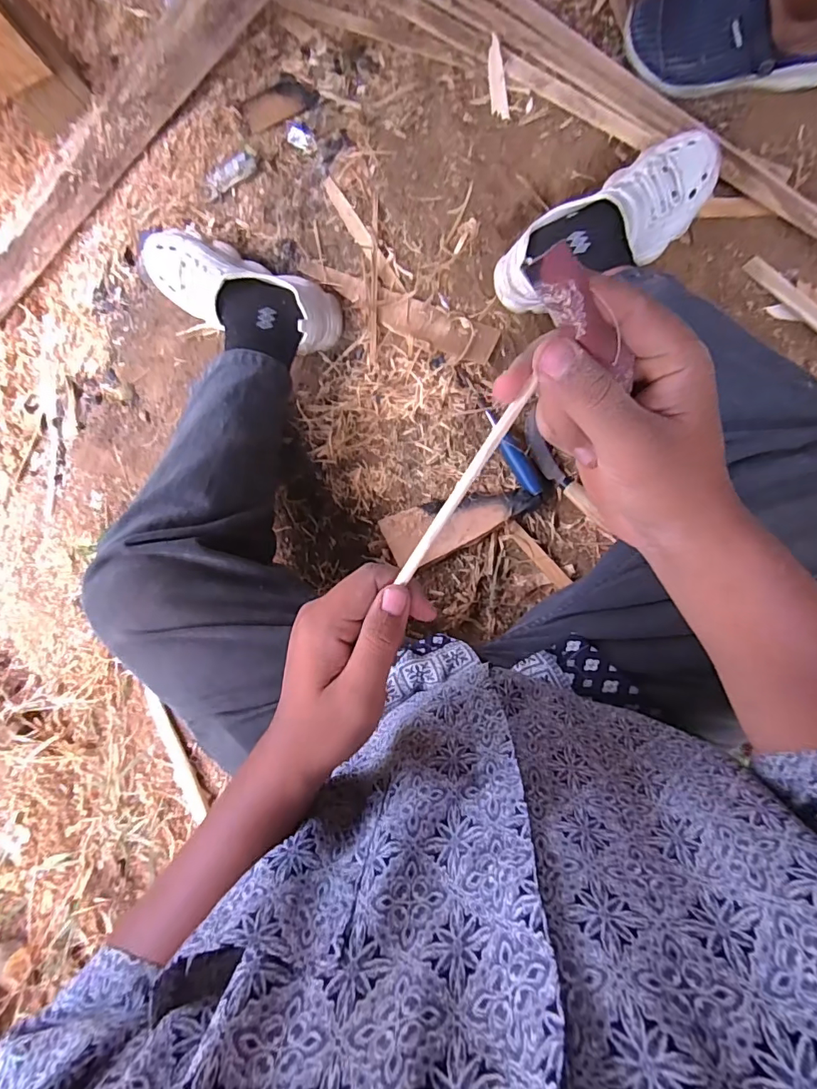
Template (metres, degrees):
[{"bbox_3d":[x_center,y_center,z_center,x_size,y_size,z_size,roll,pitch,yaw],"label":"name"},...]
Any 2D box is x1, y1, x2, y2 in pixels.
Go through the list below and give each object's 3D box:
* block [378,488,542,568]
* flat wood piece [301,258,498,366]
[{"bbox_3d":[0.068,-0.037,0.657,0.204,0.014,0.079,-25,73,7],"label":"block"},{"bbox_3d":[-0.021,-0.342,0.705,0.317,0.010,0.055,28,86,11],"label":"flat wood piece"}]

